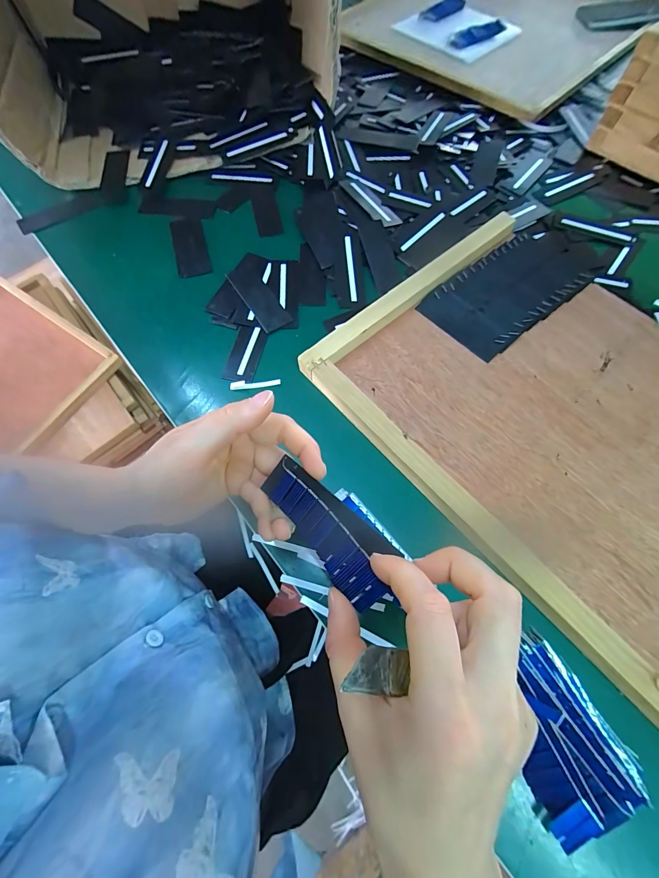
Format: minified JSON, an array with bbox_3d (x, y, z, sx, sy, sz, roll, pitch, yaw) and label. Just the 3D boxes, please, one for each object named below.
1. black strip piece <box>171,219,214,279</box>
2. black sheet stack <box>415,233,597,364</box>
[{"bbox_3d":[-0.160,-0.221,0.401,0.036,0.006,0.098,-16,68,-7],"label":"black strip piece"},{"bbox_3d":[0.202,-0.167,0.369,0.215,0.011,0.093,-36,72,-14],"label":"black sheet stack"}]

